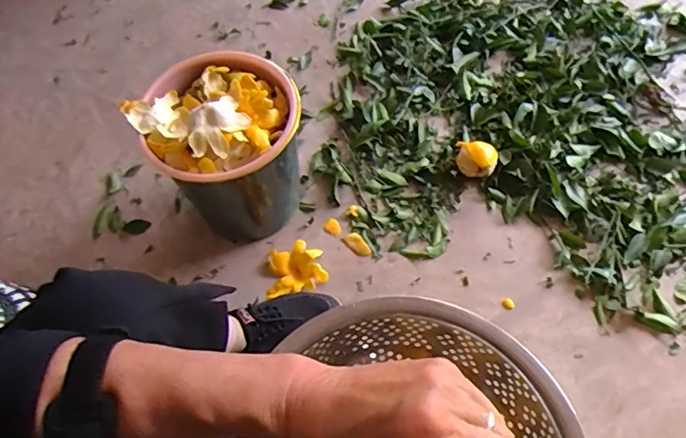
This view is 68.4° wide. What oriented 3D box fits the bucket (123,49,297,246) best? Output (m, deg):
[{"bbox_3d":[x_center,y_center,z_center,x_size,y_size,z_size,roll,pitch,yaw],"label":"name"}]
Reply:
[{"bbox_3d":[-0.166,-0.101,0.795,0.214,0.277,0.209,-2,63,3],"label":"bucket"}]

